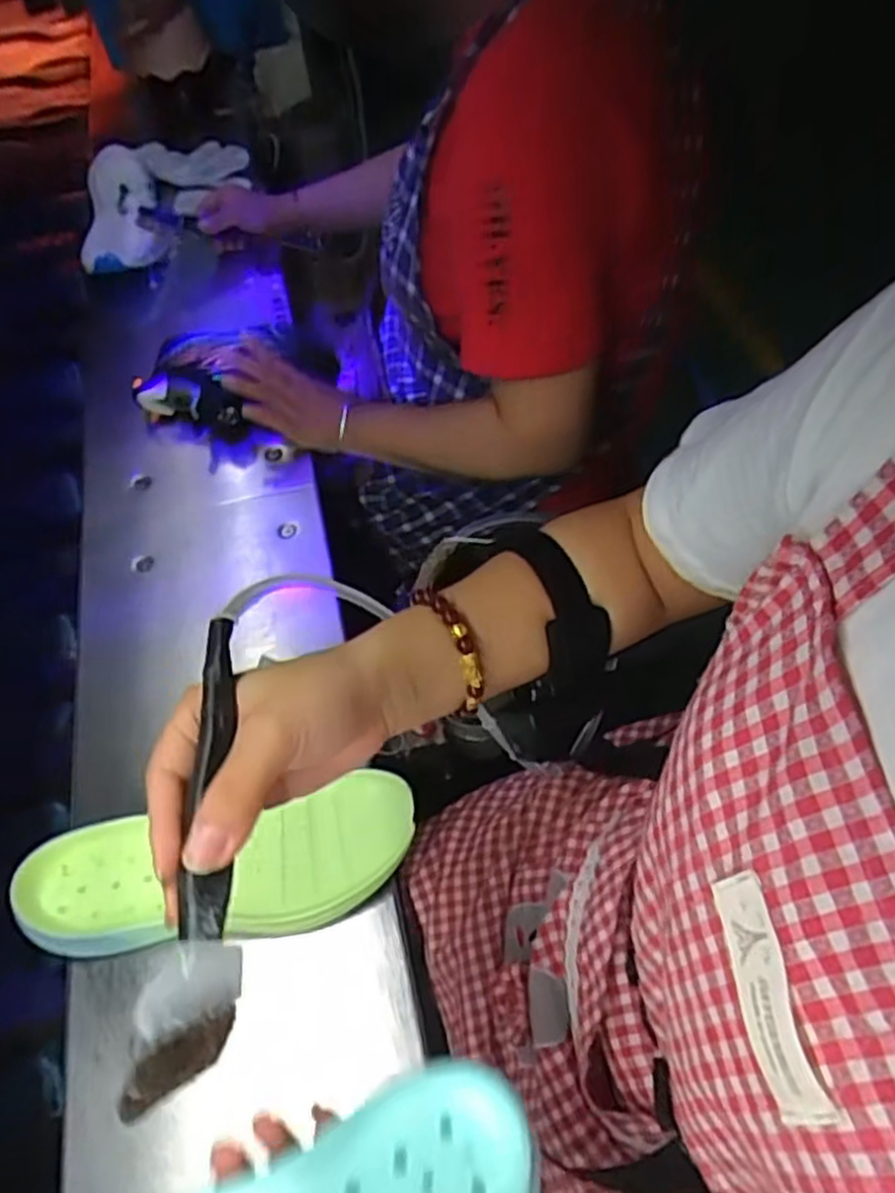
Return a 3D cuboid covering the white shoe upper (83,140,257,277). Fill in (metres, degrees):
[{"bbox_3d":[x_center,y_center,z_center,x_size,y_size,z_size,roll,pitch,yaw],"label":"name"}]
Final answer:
[{"bbox_3d":[-0.409,-0.544,1.056,0.190,0.074,0.304,8,58,8],"label":"white shoe upper"}]

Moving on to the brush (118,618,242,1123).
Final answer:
[{"bbox_3d":[-0.091,0.088,0.287,0.029,0.019,0.167,-4,65,1],"label":"brush"}]

